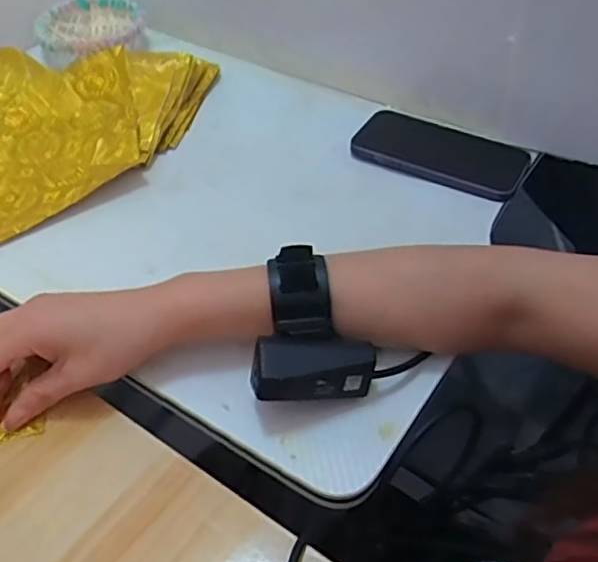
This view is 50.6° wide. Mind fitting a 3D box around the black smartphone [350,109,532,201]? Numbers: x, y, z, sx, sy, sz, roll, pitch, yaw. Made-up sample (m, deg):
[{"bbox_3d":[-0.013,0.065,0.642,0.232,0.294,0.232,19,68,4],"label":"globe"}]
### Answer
[{"bbox_3d":[0.125,-0.114,0.567,0.147,0.016,0.079,22,50,20],"label":"black smartphone"}]

